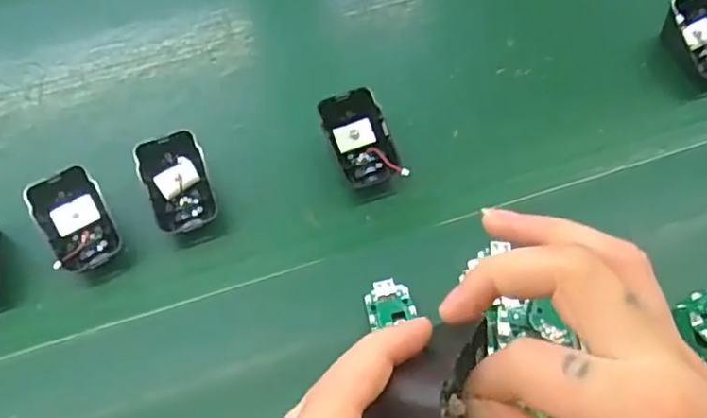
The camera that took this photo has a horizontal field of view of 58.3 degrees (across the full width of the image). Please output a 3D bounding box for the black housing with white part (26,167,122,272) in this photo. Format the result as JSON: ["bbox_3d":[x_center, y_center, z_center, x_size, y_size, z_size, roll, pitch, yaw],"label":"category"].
[{"bbox_3d":[-0.188,0.010,0.436,0.044,0.041,0.064,-26,64,-11],"label":"black housing with white part"}]

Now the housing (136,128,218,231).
[{"bbox_3d":[-0.123,-0.018,0.444,0.042,0.020,0.069,-21,92,-11],"label":"housing"}]

